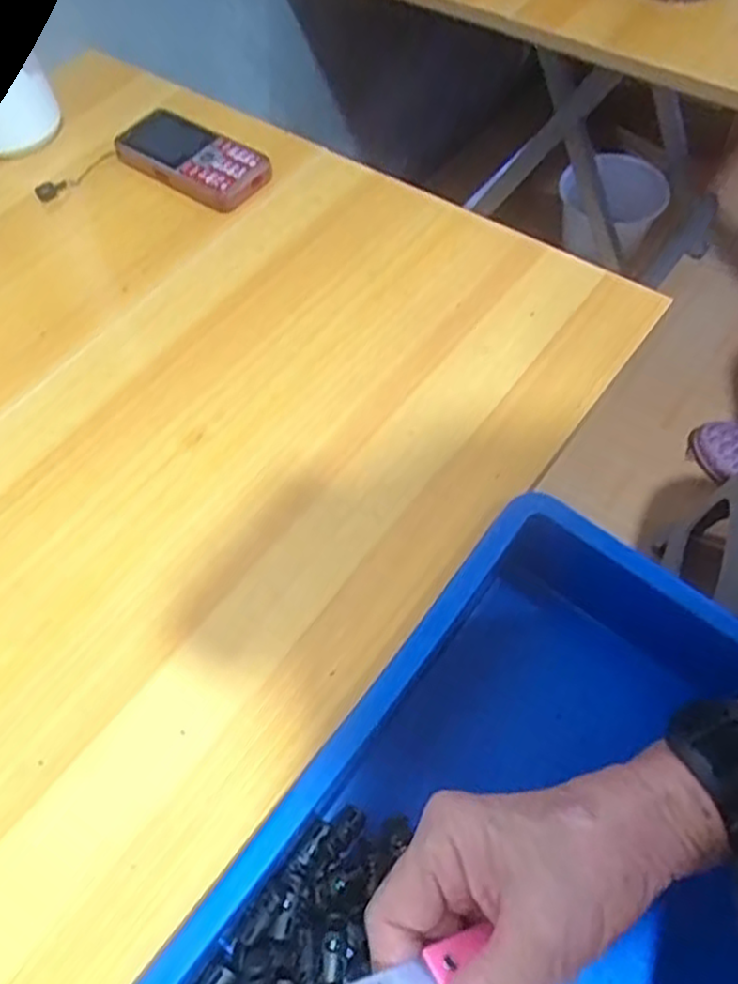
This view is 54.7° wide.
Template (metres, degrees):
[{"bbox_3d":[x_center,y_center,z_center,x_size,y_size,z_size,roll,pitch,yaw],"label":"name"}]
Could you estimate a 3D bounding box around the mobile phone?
[{"bbox_3d":[-0.139,-0.265,0.566,0.128,0.019,0.061,34,67,21],"label":"mobile phone"}]

